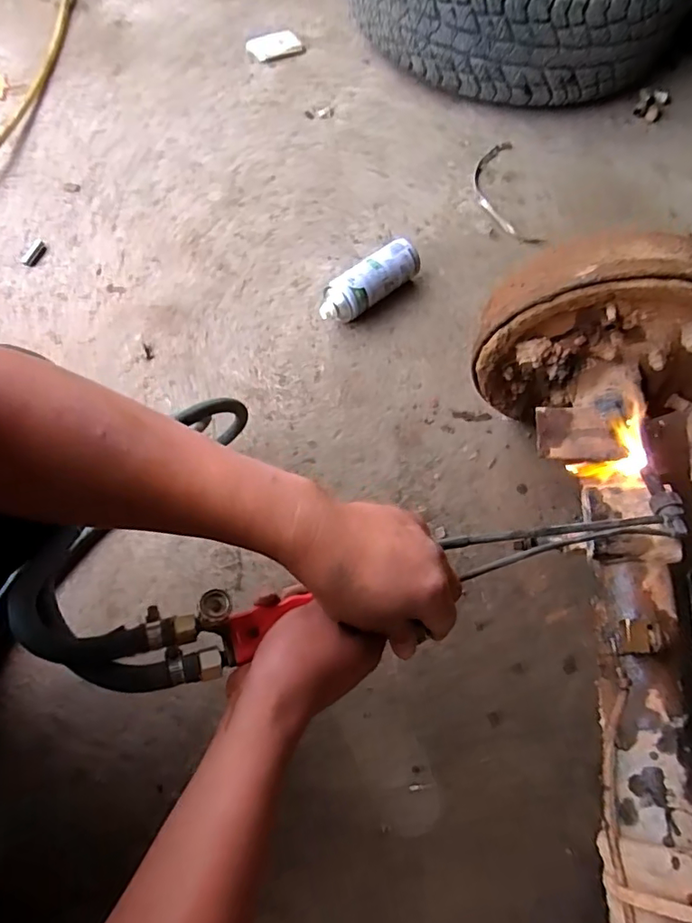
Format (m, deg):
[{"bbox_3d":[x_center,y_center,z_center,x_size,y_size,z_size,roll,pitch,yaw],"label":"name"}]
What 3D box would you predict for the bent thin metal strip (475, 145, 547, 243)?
[{"bbox_3d":[0.293,-0.508,1.006,0.104,0.015,0.253,-8,67,-6],"label":"bent thin metal strip"}]

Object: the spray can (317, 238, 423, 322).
[{"bbox_3d":[0.035,-0.283,0.862,0.187,0.068,0.062,-37,73,-16],"label":"spray can"}]

